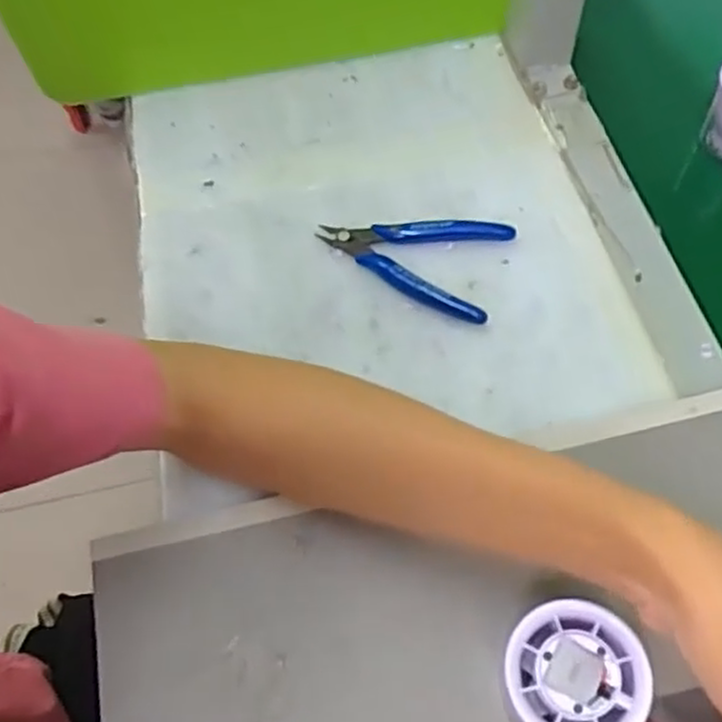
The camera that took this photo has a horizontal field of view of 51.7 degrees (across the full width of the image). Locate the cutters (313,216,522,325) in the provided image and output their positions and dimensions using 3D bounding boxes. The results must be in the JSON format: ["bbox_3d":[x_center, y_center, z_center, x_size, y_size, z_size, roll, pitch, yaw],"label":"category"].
[{"bbox_3d":[0.031,-0.070,0.473,0.118,0.012,0.072,18,64,14],"label":"cutters"}]

